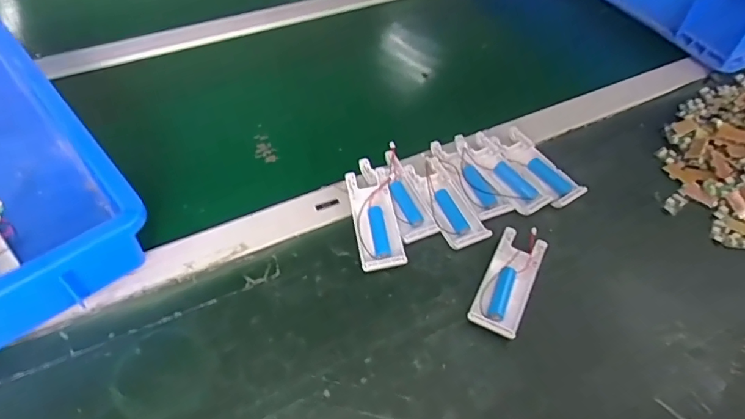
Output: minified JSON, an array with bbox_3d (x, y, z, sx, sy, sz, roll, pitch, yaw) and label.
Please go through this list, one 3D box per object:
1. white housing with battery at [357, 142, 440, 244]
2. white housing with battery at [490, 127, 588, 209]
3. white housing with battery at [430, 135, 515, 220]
[{"bbox_3d":[0.026,-0.019,0.475,0.041,0.014,0.108,-17,54,-17],"label":"white housing with battery"},{"bbox_3d":[0.171,-0.044,0.512,0.039,0.019,0.103,-28,58,-24],"label":"white housing with battery"},{"bbox_3d":[0.099,-0.040,0.493,0.039,0.020,0.104,-21,55,-20],"label":"white housing with battery"}]

